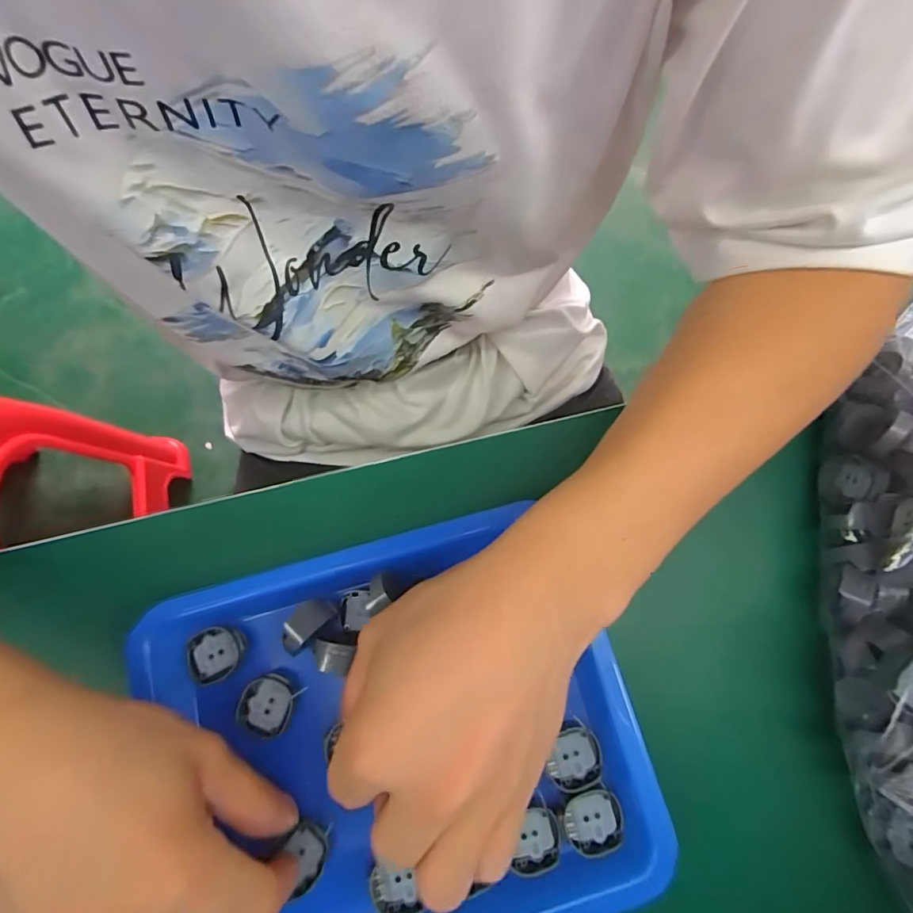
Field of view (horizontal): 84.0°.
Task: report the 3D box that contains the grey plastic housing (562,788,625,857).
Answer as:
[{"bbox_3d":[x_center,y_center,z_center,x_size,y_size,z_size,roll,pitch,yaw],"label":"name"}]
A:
[{"bbox_3d":[0.062,0.167,0.230,0.026,0.006,0.026,-4,76,-1],"label":"grey plastic housing"}]

